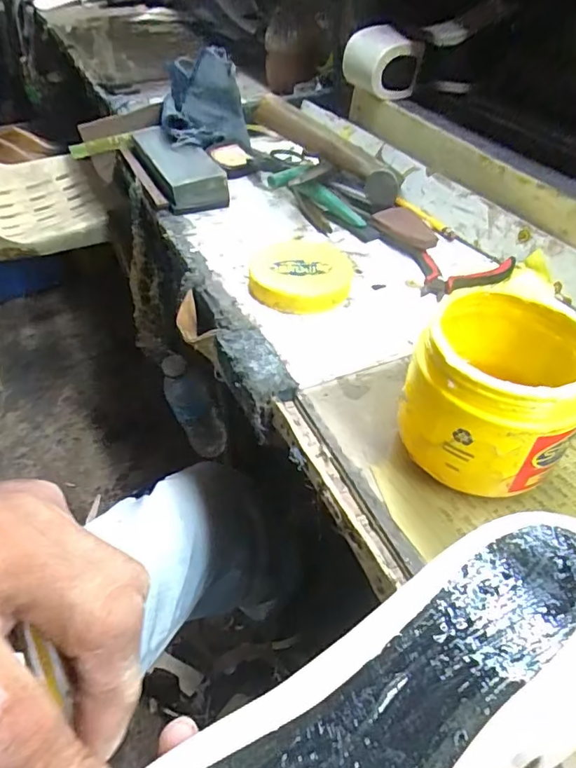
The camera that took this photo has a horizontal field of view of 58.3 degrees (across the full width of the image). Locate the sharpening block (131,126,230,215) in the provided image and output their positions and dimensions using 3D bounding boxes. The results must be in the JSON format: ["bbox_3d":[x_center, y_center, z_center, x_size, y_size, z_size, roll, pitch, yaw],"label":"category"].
[{"bbox_3d":[-0.130,-0.254,0.596,0.069,0.035,0.184,-18,47,-16],"label":"sharpening block"}]

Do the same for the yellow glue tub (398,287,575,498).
[{"bbox_3d":[0.115,0.007,0.293,0.086,0.093,0.092,0,45,0],"label":"yellow glue tub"}]

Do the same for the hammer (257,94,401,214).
[{"bbox_3d":[0.044,-0.245,0.538,0.175,0.041,0.043,39,55,11],"label":"hammer"}]

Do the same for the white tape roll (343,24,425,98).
[{"bbox_3d":[0.115,-0.387,0.619,0.075,0.066,0.067,-21,49,-20],"label":"white tape roll"}]

